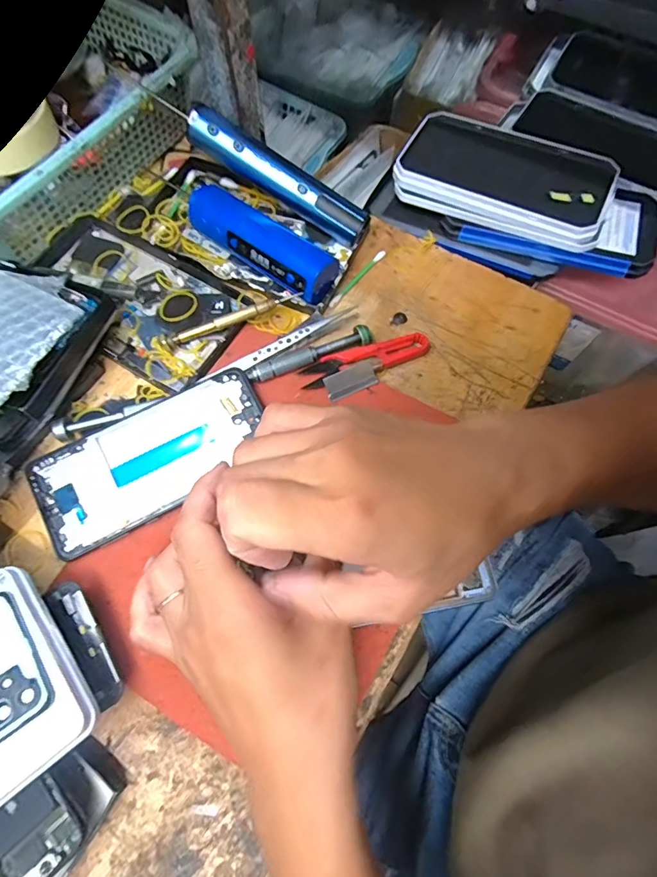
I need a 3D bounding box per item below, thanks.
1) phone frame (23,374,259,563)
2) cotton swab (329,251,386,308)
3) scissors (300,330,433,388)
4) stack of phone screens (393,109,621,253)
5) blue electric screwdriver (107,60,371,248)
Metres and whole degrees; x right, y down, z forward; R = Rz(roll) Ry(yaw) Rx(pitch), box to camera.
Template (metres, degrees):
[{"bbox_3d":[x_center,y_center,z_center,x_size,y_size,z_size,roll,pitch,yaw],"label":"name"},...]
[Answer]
[{"bbox_3d":[-0.117,0.014,0.310,0.156,0.013,0.068,-27,72,-10],"label":"phone frame"},{"bbox_3d":[0.024,-0.132,0.375,0.006,0.005,0.068,40,74,13],"label":"cotton swab"},{"bbox_3d":[0.029,-0.060,0.346,0.101,0.012,0.022,-20,71,-8],"label":"scissors"},{"bbox_3d":[0.153,-0.230,0.399,0.176,0.020,0.104,24,72,11],"label":"stack of phone screens"},{"bbox_3d":[-0.061,-0.223,0.364,0.207,0.022,0.024,30,71,-8],"label":"blue electric screwdriver"}]

